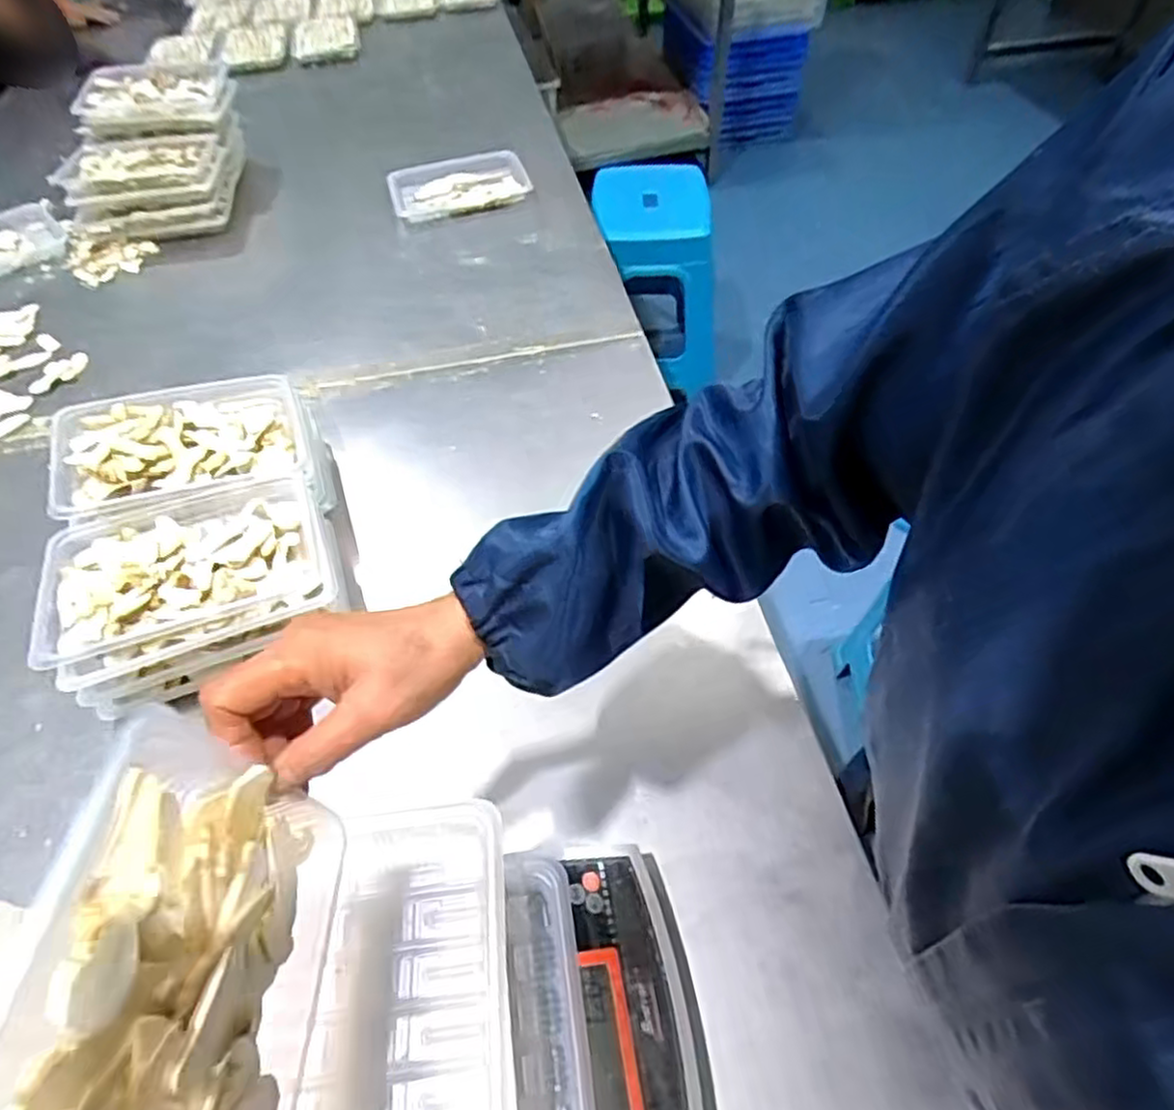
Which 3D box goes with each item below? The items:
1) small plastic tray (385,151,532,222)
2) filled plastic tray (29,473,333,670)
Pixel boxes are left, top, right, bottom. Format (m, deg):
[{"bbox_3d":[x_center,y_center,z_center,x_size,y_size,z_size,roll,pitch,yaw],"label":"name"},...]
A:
[{"bbox_3d":[-0.196,-0.571,1.096,0.210,0.042,0.125,-17,55,-9],"label":"small plastic tray"},{"bbox_3d":[-0.333,0.007,0.589,0.217,0.038,0.147,-21,55,-12],"label":"filled plastic tray"}]

